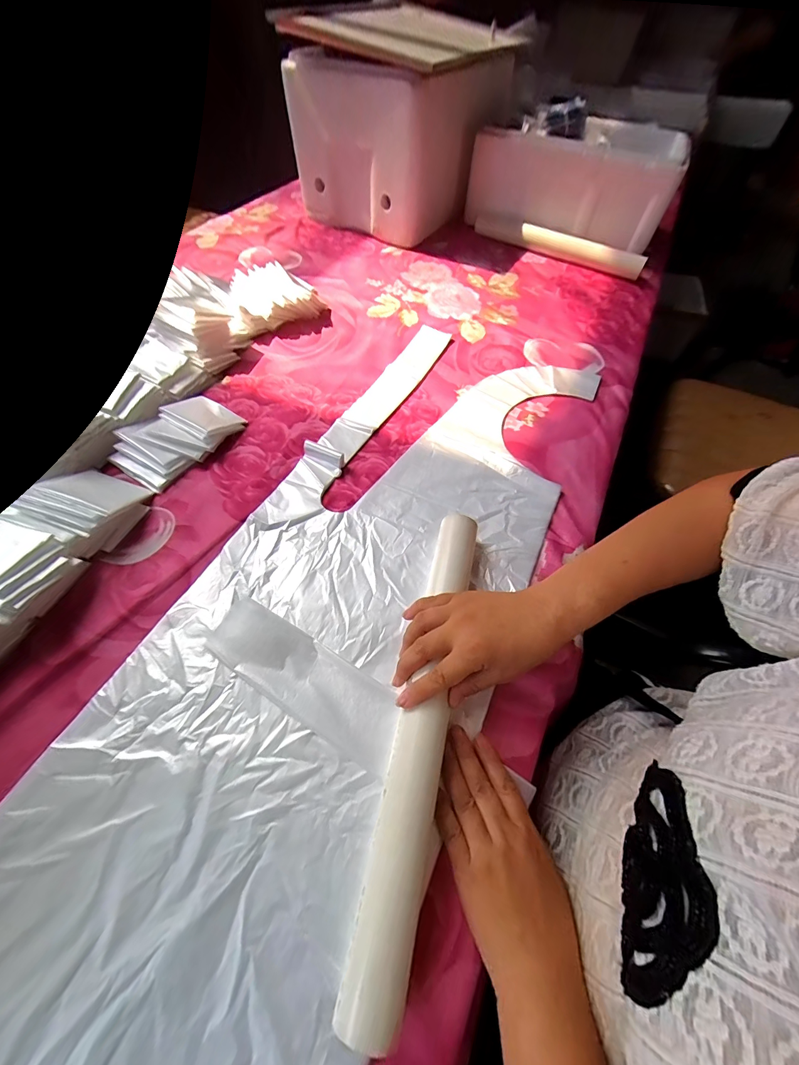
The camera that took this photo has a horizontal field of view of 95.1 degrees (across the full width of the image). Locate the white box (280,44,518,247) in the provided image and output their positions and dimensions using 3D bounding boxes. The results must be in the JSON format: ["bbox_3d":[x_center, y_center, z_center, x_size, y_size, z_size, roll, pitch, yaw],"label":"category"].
[{"bbox_3d":[-0.003,-0.802,0.764,0.305,0.253,0.316,33,63,15],"label":"white box"}]

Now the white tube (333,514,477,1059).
[{"bbox_3d":[0.024,0.139,0.299,0.041,0.034,0.349,13,60,5],"label":"white tube"}]

